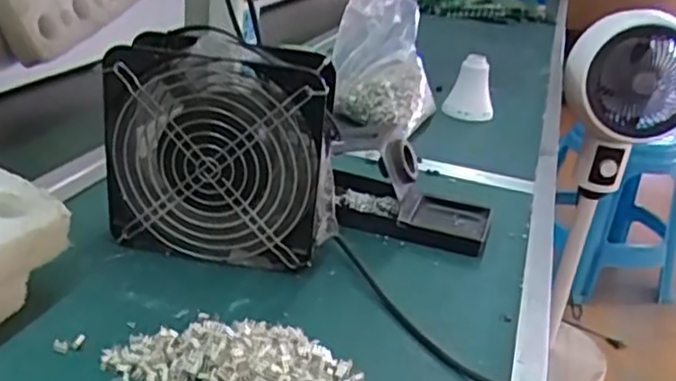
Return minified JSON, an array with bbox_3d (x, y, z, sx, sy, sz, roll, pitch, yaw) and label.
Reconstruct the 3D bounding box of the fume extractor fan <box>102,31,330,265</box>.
[{"bbox_3d":[-0.081,-0.027,0.483,0.155,0.152,0.054,8,25,3],"label":"fume extractor fan"}]

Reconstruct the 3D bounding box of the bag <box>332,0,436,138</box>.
[{"bbox_3d":[0.056,-0.146,0.775,0.124,0.147,0.083,8,25,3],"label":"bag"}]

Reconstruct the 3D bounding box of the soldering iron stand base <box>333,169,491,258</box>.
[{"bbox_3d":[0.058,0.018,0.580,0.136,0.017,0.076,11,25,9],"label":"soldering iron stand base"}]

